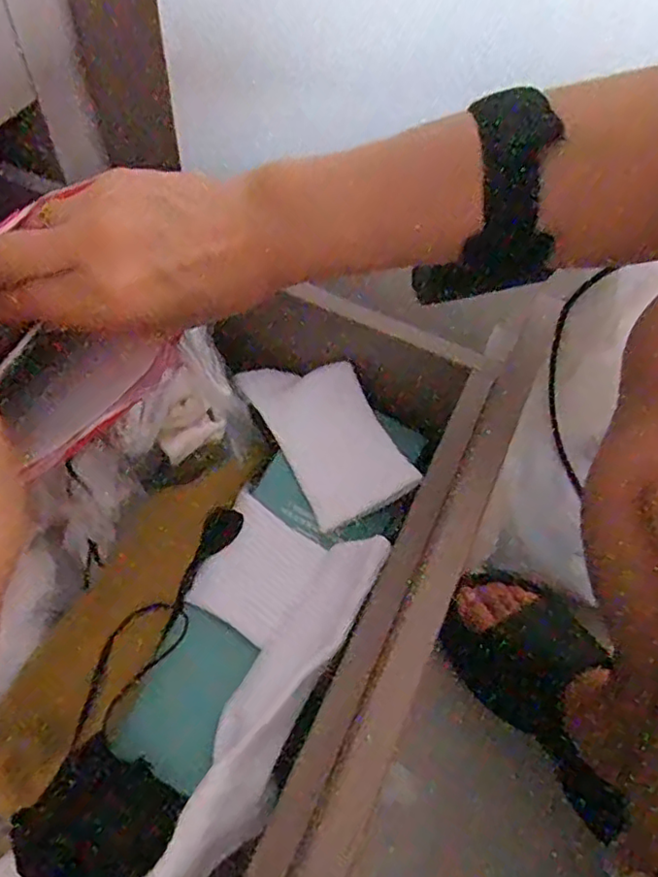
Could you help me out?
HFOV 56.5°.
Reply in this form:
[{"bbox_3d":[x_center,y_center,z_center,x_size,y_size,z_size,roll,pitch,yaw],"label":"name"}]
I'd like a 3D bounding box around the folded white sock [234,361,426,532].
[{"bbox_3d":[-0.002,-0.009,0.444,0.075,0.021,0.146,-23,62,-17],"label":"folded white sock"}]

